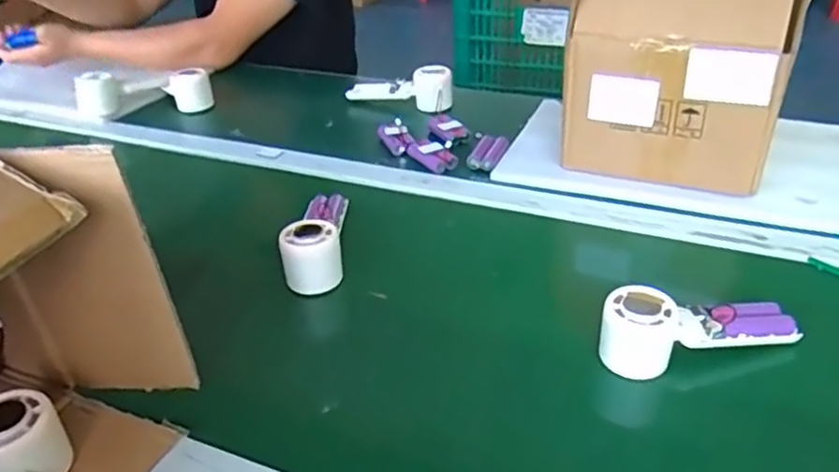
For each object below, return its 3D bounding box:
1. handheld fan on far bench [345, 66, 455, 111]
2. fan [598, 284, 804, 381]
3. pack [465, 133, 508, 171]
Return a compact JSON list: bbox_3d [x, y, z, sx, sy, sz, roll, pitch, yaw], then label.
[{"bbox_3d":[-0.028,-0.218,1.023,0.183,0.073,0.052,16,39,28],"label":"handheld fan on far bench"},{"bbox_3d":[0.229,0.074,0.539,0.162,0.057,0.044,-3,34,2],"label":"fan"},{"bbox_3d":[0.089,-0.110,0.856,0.036,0.013,0.079,11,36,20],"label":"pack"}]

